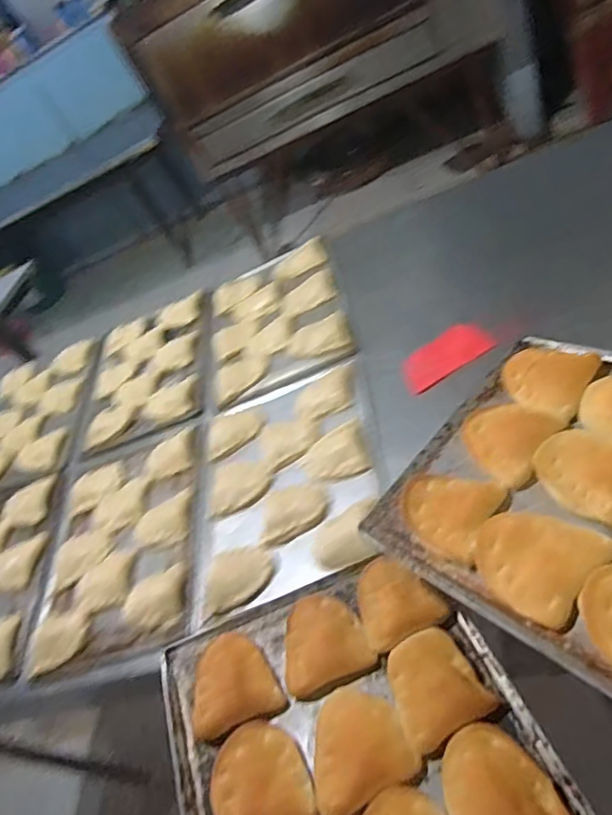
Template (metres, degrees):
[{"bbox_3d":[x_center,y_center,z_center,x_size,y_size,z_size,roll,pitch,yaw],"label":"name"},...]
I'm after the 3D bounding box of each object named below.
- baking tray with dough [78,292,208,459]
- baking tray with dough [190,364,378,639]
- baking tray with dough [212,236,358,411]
[{"bbox_3d":[-0.394,-0.092,1.386,0.336,0.025,0.439,-19,45,13],"label":"baking tray with dough"},{"bbox_3d":[-0.041,0.119,0.991,0.329,0.029,0.432,-22,45,15],"label":"baking tray with dough"},{"bbox_3d":[-0.073,-0.205,1.298,0.314,0.027,0.445,-25,46,15],"label":"baking tray with dough"}]

